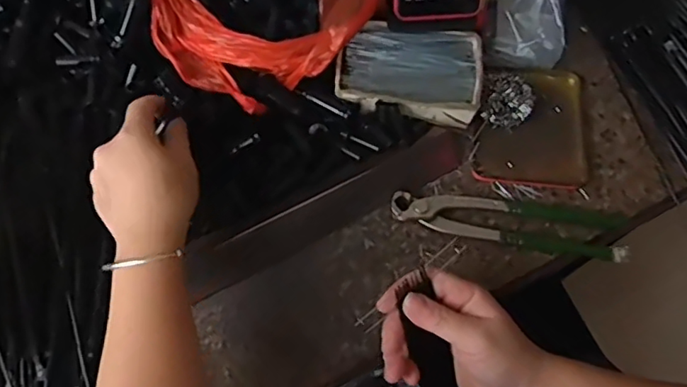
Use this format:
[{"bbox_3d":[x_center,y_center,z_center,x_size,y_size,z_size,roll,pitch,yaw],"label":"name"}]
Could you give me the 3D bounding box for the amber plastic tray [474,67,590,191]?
[{"bbox_3d":[0.173,-0.062,0.524,0.102,0.008,0.122,4,67,4],"label":"amber plastic tray"}]

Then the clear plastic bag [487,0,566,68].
[{"bbox_3d":[0.175,-0.186,0.532,0.066,0.052,0.126,5,86,4],"label":"clear plastic bag"}]

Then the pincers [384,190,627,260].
[{"bbox_3d":[0.140,0.021,0.475,0.195,0.017,0.044,7,67,5],"label":"pincers"}]

